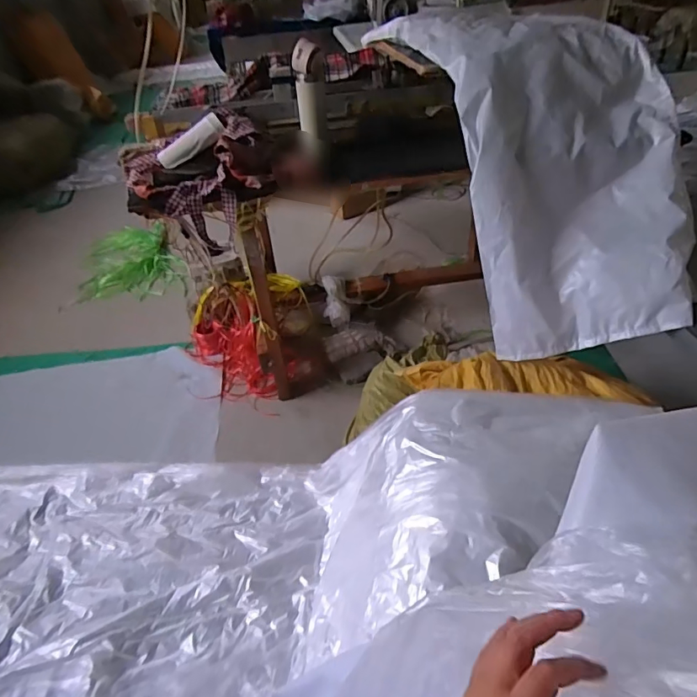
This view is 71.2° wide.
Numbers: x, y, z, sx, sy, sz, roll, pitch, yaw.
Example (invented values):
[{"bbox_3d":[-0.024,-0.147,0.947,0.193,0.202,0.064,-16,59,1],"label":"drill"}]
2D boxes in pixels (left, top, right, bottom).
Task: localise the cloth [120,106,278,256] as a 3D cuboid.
[{"bbox_3d":[-0.354,-0.415,1.154,0.326,0.184,0.356,-21,42,-17],"label":"cloth"}]

